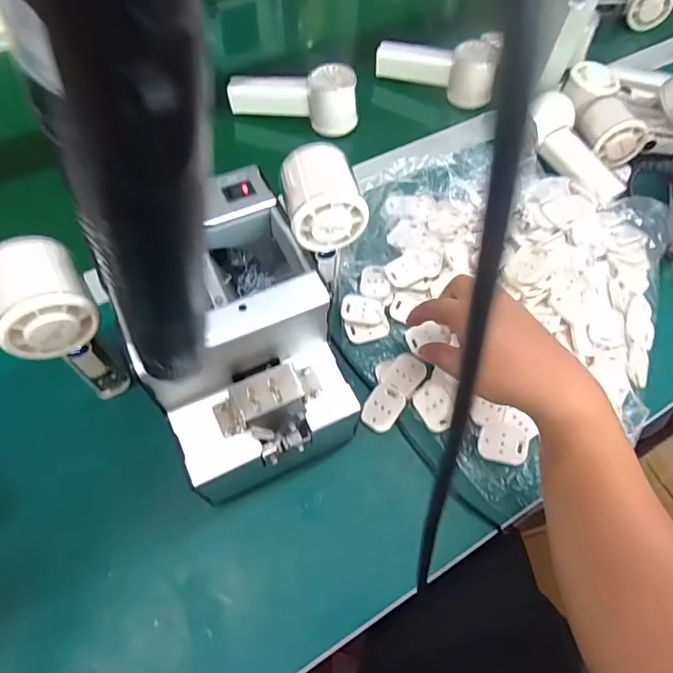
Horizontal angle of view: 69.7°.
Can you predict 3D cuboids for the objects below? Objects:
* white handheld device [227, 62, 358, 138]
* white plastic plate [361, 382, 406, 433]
[{"bbox_3d":[-0.051,-0.276,0.561,0.151,0.056,0.045,2,61,-1],"label":"white handheld device"},{"bbox_3d":[0.041,0.061,0.418,0.029,0.008,0.042,32,64,14],"label":"white plastic plate"}]

